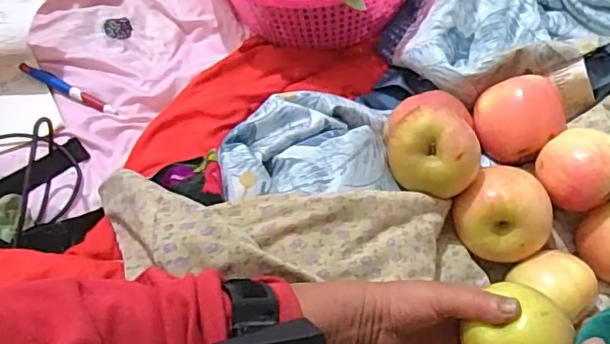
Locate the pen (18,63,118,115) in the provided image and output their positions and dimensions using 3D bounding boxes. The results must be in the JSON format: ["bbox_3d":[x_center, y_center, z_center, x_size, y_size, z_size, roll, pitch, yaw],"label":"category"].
[{"bbox_3d":[-0.292,-0.103,0.721,0.141,0.016,0.014,24,60,16],"label":"pen"}]

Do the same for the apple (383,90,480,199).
[{"bbox_3d":[0.120,-0.018,0.560,0.084,0.072,0.076,-3,56,-2],"label":"apple"}]

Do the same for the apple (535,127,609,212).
[{"bbox_3d":[0.277,-0.003,0.589,0.079,0.062,0.072,-29,61,-18],"label":"apple"}]

